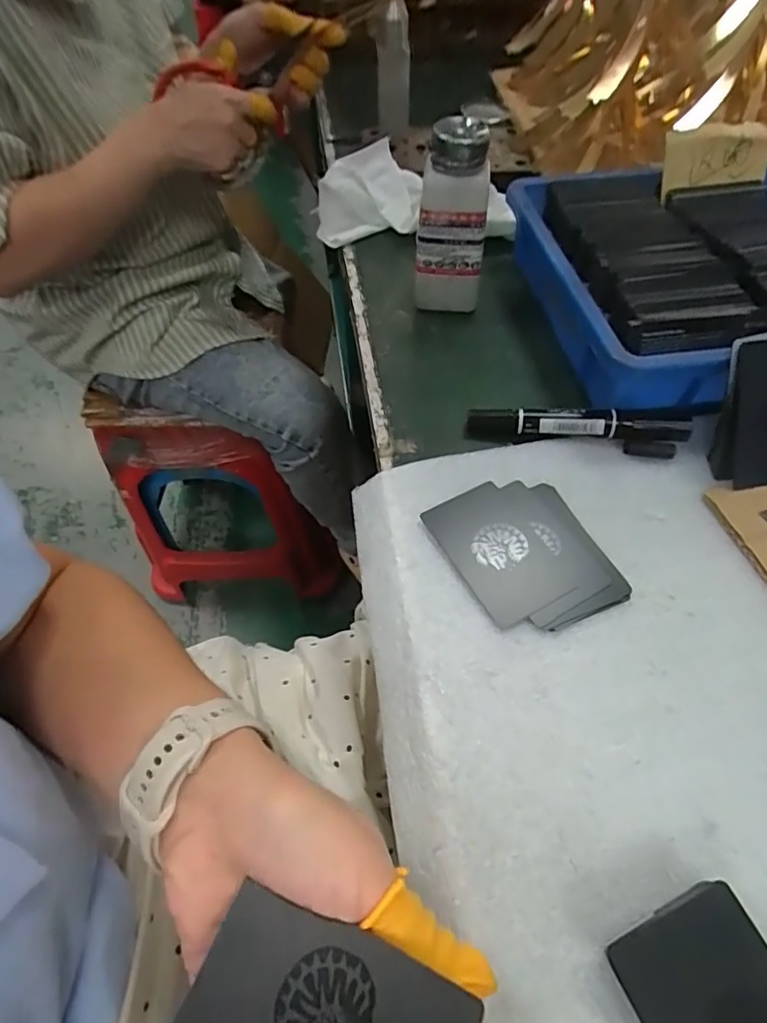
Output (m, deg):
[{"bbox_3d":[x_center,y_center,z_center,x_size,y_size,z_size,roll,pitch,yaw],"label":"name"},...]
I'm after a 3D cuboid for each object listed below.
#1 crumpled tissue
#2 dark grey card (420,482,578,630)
[{"bbox_3d":[-0.016,-0.309,0.513,0.105,0.056,0.062,-11,57,-6],"label":"crumpled tissue"},{"bbox_3d":[0.067,0.022,0.308,0.052,0.005,0.085,-26,61,-13],"label":"dark grey card"}]

